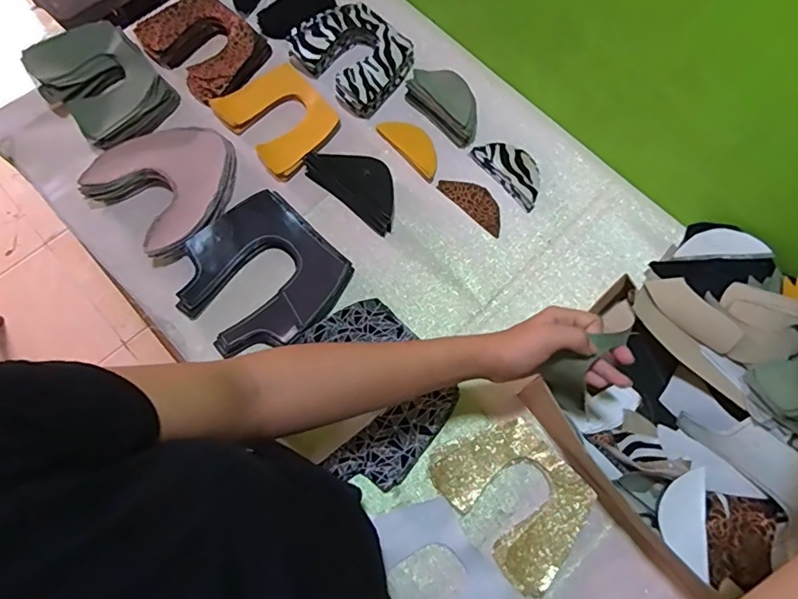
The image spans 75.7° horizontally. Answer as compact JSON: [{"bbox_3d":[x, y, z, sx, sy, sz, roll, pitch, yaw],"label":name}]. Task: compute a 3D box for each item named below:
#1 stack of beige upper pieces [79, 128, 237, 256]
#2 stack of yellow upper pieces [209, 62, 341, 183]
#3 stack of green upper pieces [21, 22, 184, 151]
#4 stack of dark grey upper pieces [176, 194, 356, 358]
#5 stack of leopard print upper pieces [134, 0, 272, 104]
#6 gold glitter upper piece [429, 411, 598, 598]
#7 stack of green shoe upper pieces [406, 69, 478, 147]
[{"bbox_3d":[-0.301,-0.153,0.673,0.172,0.051,0.181,31,74,9],"label":"stack of beige upper pieces"},{"bbox_3d":[-0.166,-0.254,0.718,0.128,0.032,0.159,-39,77,-13],"label":"stack of yellow upper pieces"},{"bbox_3d":[-0.411,-0.299,0.719,0.185,0.069,0.138,42,76,12],"label":"stack of green upper pieces"},{"bbox_3d":[-0.172,-0.027,0.636,0.182,0.034,0.180,41,76,11],"label":"stack of dark grey upper pieces"},{"bbox_3d":[-0.289,-0.372,0.759,0.168,0.047,0.128,38,75,11],"label":"stack of leopard print upper pieces"},{"bbox_3d":[0.132,0.216,0.565,0.131,0.015,0.168,-34,74,-6],"label":"gold glitter upper piece"},{"bbox_3d":[0.066,-0.272,0.717,0.050,0.060,0.124,-41,77,-13],"label":"stack of green shoe upper pieces"}]

